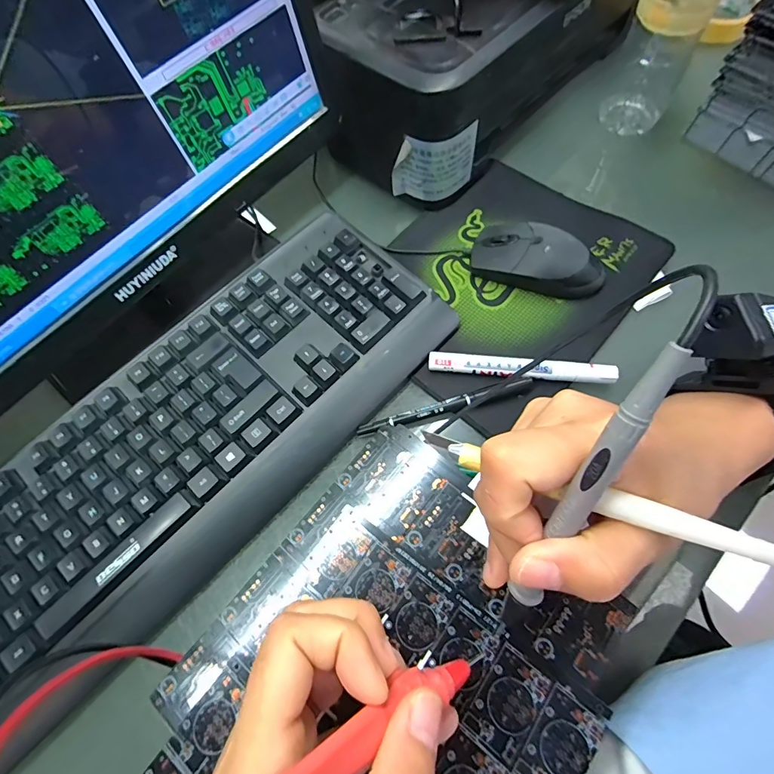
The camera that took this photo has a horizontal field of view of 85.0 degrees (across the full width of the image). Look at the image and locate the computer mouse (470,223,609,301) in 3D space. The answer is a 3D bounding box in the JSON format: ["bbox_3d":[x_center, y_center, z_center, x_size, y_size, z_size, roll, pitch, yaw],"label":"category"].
[{"bbox_3d":[0.132,-0.111,0.366,0.113,0.038,0.054,23,72,6],"label":"computer mouse"}]

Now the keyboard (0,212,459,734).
[{"bbox_3d":[-0.140,0.033,0.305,0.158,0.025,0.419,40,71,16],"label":"keyboard"}]

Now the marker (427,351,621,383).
[{"bbox_3d":[0.105,-0.015,0.332,0.142,0.015,0.014,5,66,6],"label":"marker"}]

